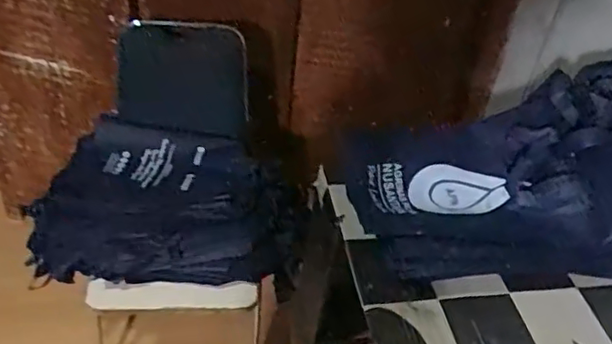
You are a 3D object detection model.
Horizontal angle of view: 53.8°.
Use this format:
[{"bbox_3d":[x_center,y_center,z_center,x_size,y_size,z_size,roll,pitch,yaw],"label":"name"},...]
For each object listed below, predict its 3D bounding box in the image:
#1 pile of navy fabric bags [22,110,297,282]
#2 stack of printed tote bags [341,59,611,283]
[{"bbox_3d":[-0.336,0.066,1.439,0.582,0.181,0.382,0,39,-9],"label":"pile of navy fabric bags"},{"bbox_3d":[0.357,0.007,1.008,0.548,0.302,0.262,3,39,-5],"label":"stack of printed tote bags"}]

